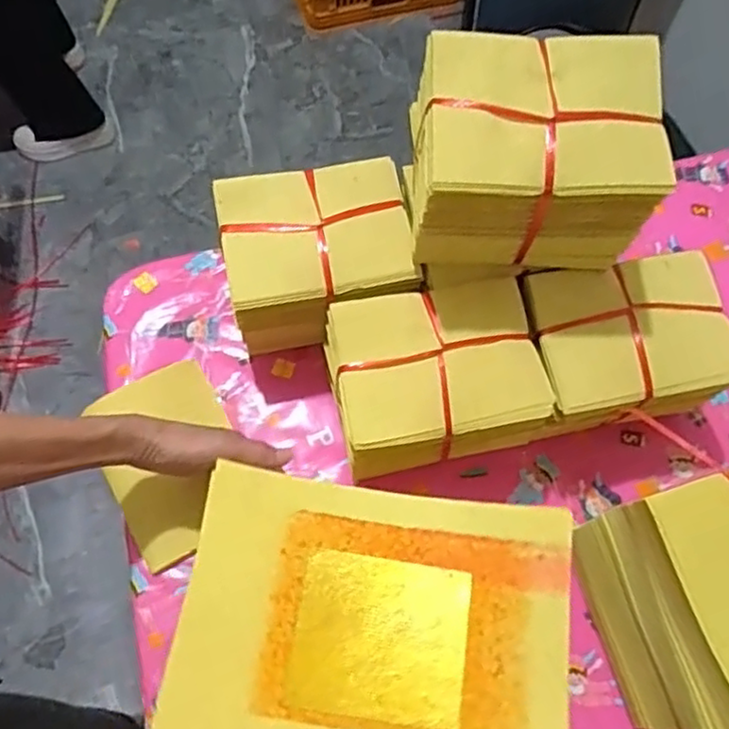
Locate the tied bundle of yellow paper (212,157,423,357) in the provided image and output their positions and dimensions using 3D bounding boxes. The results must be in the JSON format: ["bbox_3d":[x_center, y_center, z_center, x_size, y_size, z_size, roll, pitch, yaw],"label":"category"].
[{"bbox_3d":[-0.042,-0.092,0.618,0.156,0.129,0.121,-11,68,-5],"label":"tied bundle of yellow paper"}]

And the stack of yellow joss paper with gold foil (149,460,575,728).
[{"bbox_3d":[0.006,0.155,0.402,0.227,0.020,0.165,7,68,2],"label":"stack of yellow joss paper with gold foil"}]

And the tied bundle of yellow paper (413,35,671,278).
[{"bbox_3d":[0.121,-0.147,0.504,0.156,0.138,0.111,-1,68,-1],"label":"tied bundle of yellow paper"}]

